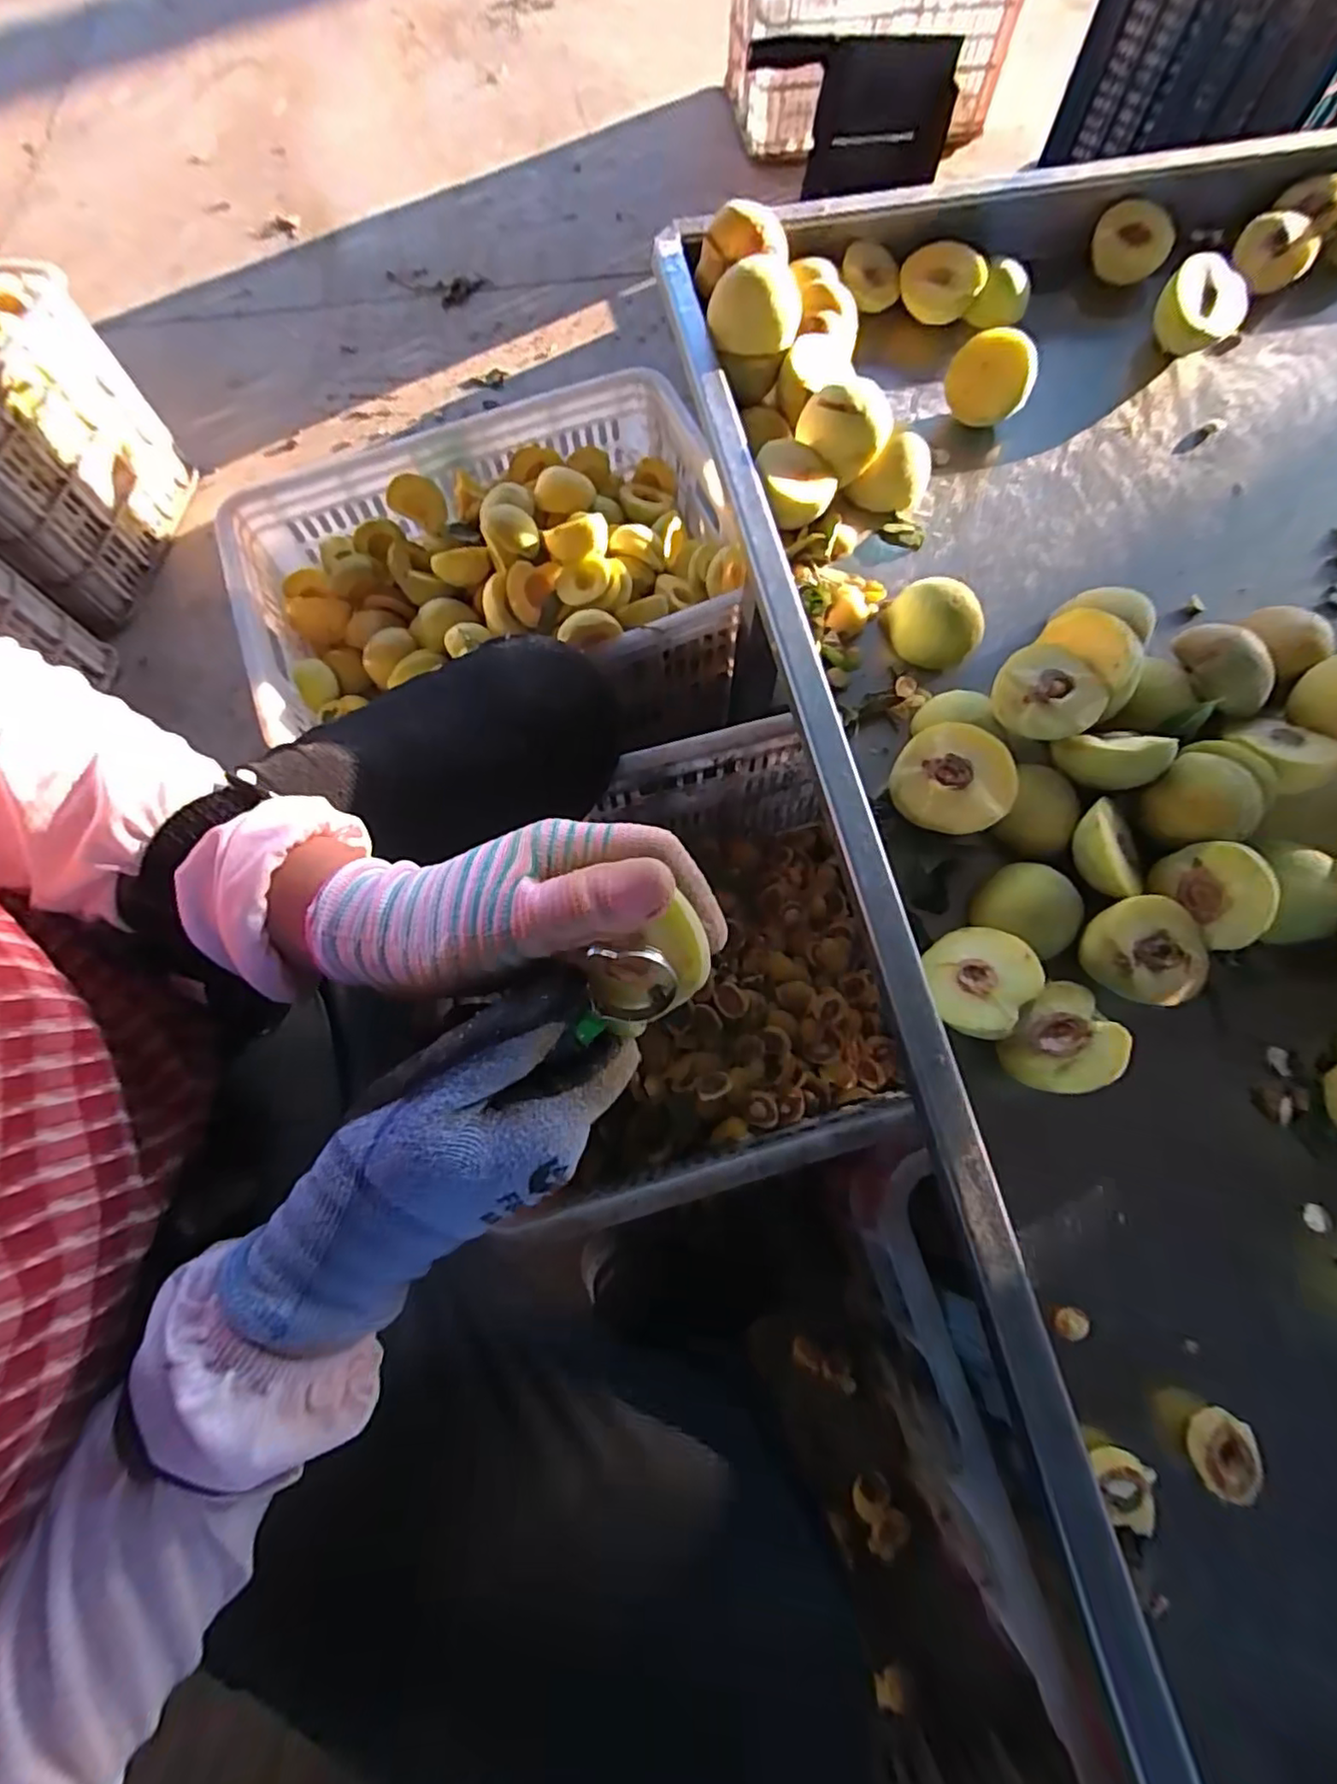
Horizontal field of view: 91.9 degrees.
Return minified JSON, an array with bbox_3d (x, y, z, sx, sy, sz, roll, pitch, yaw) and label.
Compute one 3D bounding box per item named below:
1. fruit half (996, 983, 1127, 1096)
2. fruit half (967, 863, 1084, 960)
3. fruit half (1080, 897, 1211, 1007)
[{"bbox_3d":[0.212,0.086,0.353,0.056,0.032,0.056,-14,53,19],"label":"fruit half"},{"bbox_3d":[0.212,0.010,0.379,0.053,0.021,0.053,0,72,1],"label":"fruit half"},{"bbox_3d":[0.272,0.036,0.372,0.064,0.042,0.060,0,72,1],"label":"fruit half"}]

